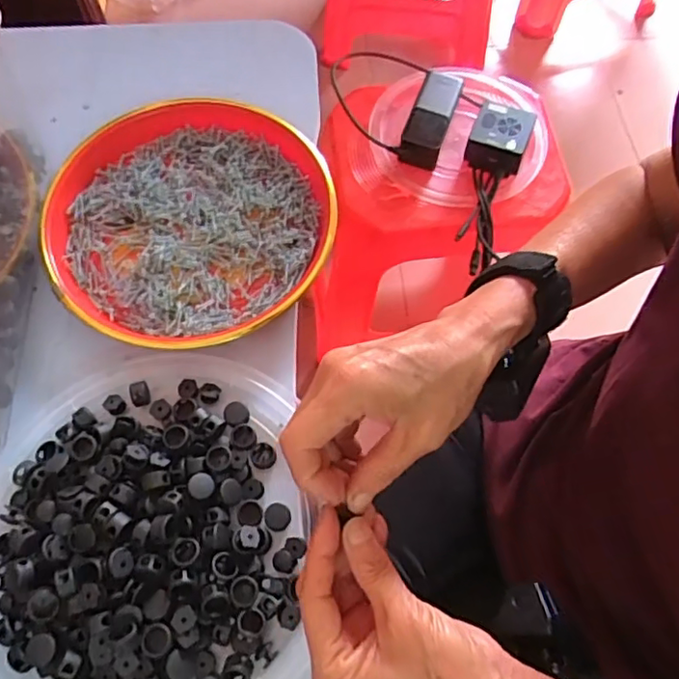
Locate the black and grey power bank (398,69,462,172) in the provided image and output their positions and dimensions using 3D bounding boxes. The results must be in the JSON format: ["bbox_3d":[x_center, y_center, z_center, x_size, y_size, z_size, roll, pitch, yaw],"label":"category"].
[{"bbox_3d":[0.125,-0.302,0.802,0.054,0.042,0.144,17,67,7],"label":"black and grey power bank"}]

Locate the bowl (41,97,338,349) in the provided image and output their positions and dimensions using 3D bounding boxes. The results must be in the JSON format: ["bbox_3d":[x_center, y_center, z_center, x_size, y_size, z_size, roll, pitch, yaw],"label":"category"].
[{"bbox_3d":[-0.114,-0.095,0.458,0.217,0.021,0.211,0,66,0],"label":"bowl"}]

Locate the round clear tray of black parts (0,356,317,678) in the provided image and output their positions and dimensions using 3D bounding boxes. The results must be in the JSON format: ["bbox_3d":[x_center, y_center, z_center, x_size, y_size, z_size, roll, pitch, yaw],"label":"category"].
[{"bbox_3d":[-0.128,0.121,0.363,0.204,0.028,0.226,-9,66,-4],"label":"round clear tray of black parts"}]

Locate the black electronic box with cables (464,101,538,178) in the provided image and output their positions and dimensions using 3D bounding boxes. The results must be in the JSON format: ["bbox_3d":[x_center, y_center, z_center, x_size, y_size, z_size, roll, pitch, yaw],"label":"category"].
[{"bbox_3d":[0.211,-0.265,0.779,0.074,0.044,0.084,20,67,8],"label":"black electronic box with cables"}]

